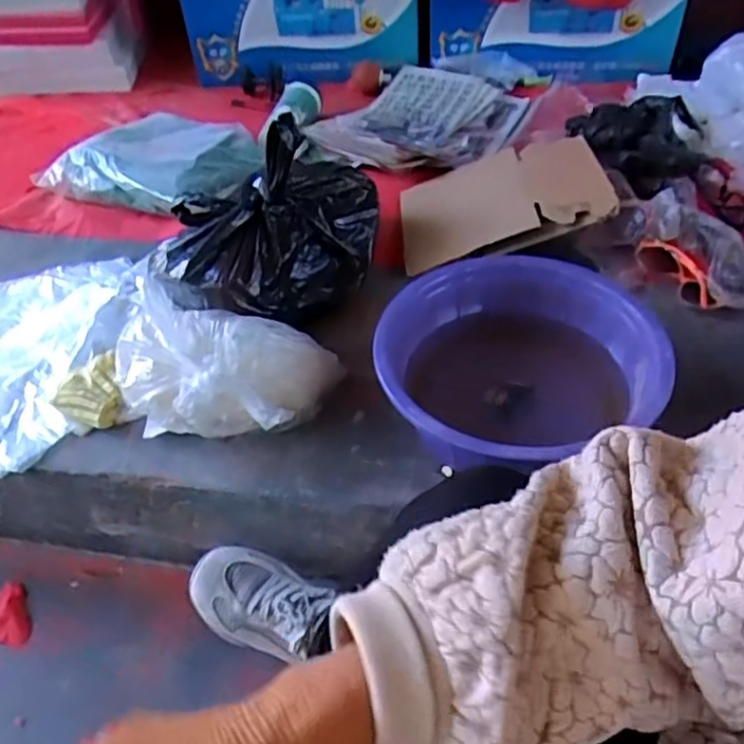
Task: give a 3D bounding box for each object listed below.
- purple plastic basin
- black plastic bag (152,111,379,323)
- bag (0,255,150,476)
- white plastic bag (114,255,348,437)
[{"bbox_3d":[0.151,-0.004,0.714,0.270,0.093,0.276,-2,45,2],"label":"purple plastic basin"},{"bbox_3d":[-0.136,-0.185,0.834,0.276,0.203,0.207,-1,45,2],"label":"black plastic bag"},{"bbox_3d":[-0.437,-0.037,0.856,0.231,0.031,0.352,3,46,6],"label":"bag"},{"bbox_3d":[-0.154,-0.005,0.718,0.221,0.159,0.121,2,46,5],"label":"white plastic bag"}]

